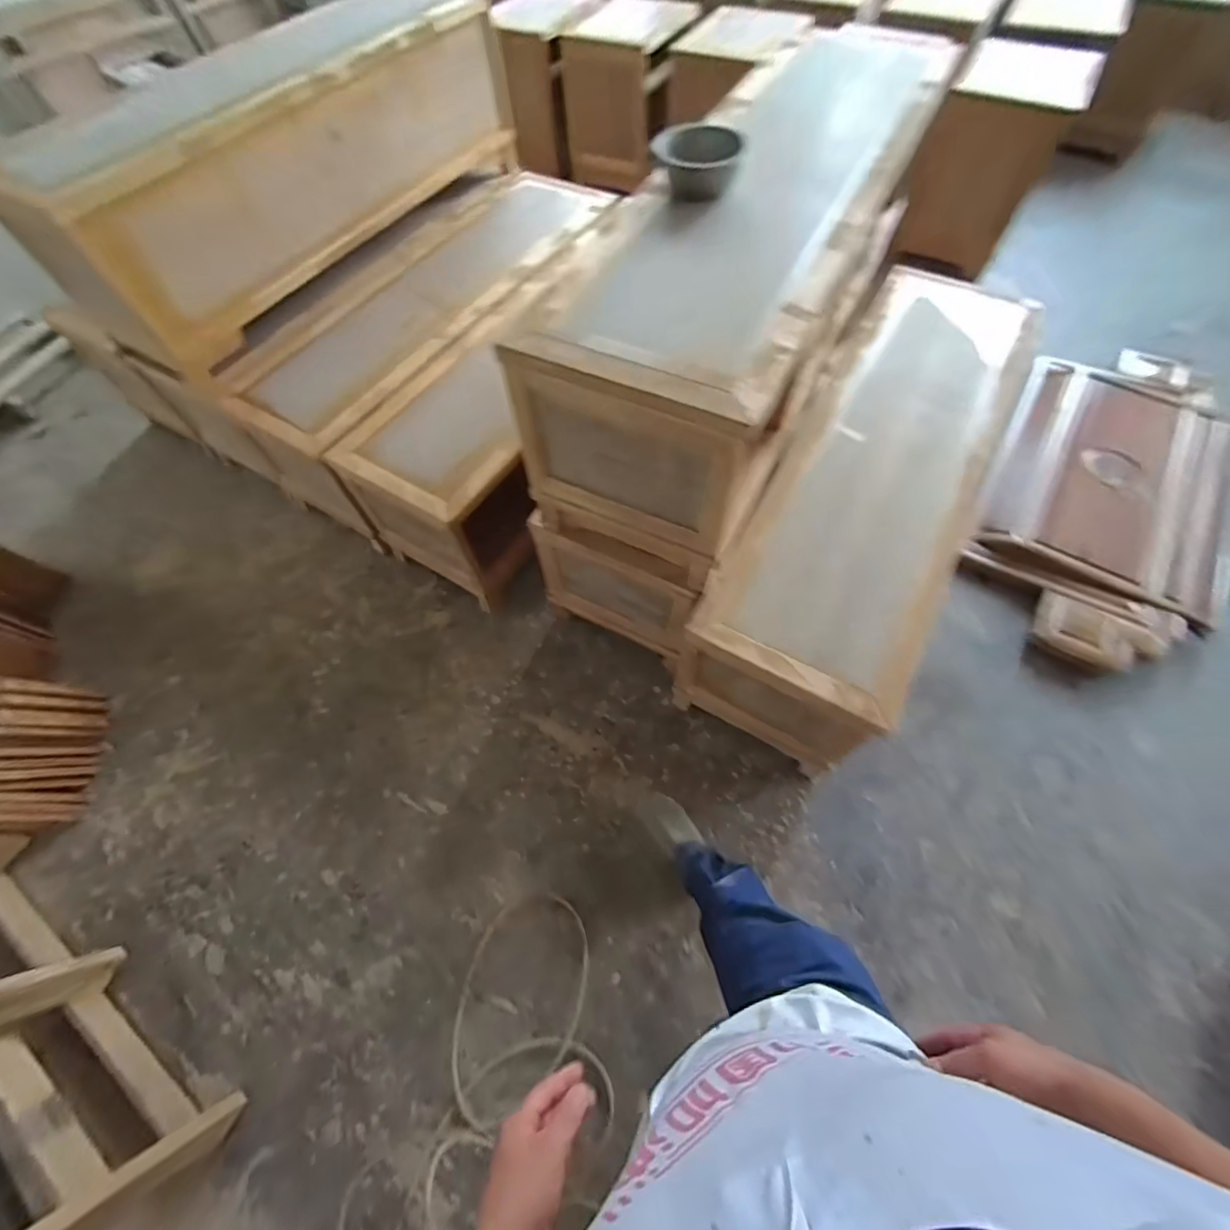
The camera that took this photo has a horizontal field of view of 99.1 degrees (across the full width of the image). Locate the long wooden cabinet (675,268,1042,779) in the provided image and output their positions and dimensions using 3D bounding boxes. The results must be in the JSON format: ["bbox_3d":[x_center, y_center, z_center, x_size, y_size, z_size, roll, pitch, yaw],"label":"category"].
[{"bbox_3d":[0.747,-0.359,1.563,0.519,0.468,1.516,26,66,14],"label":"long wooden cabinet"}]

